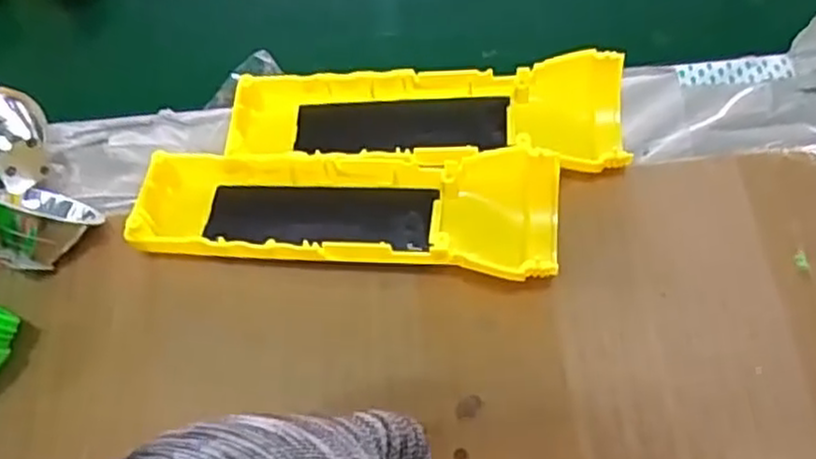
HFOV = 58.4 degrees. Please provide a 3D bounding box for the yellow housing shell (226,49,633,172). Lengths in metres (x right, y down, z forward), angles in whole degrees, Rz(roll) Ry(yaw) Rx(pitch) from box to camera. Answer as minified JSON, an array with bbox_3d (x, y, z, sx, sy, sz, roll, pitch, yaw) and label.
[{"bbox_3d":[0.007,-0.046,0.300,0.162,0.027,0.050,1,64,4],"label":"yellow housing shell"}]

